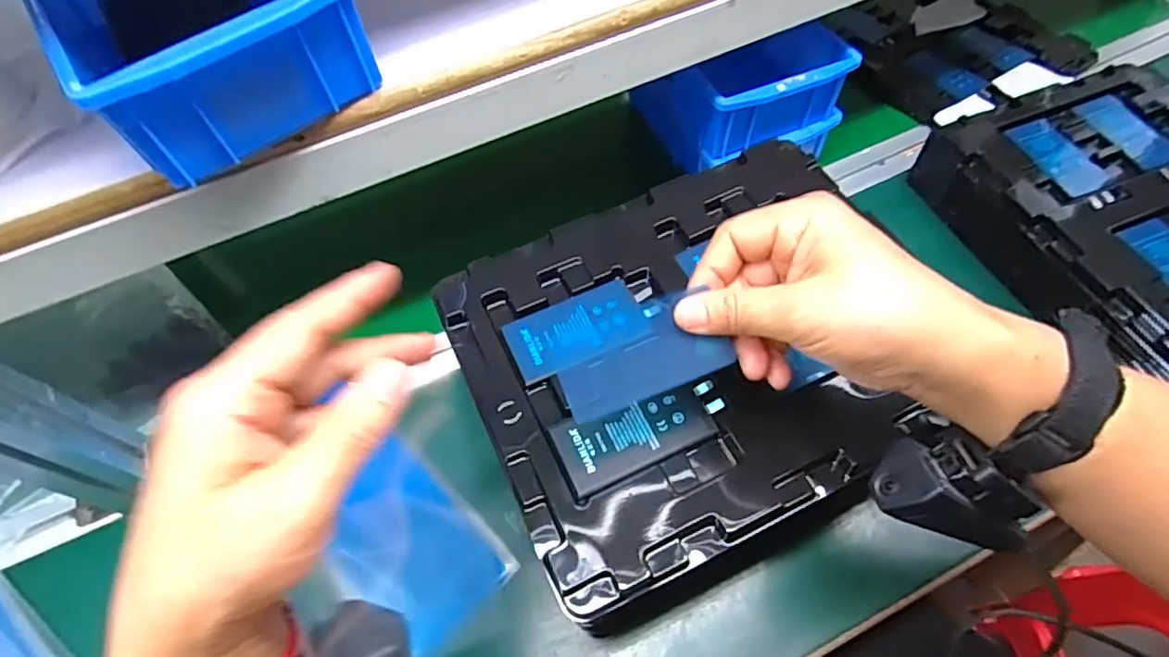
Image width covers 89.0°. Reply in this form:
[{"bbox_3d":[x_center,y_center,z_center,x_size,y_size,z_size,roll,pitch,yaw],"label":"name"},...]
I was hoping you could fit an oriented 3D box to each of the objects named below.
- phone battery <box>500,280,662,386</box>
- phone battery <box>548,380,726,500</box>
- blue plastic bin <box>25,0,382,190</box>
[{"bbox_3d":[-0.003,-0.001,0.362,0.087,0.005,0.044,-24,59,-10],"label":"phone battery"},{"bbox_3d":[0.032,0.057,0.327,0.093,0.007,0.041,-22,59,-9],"label":"phone battery"},{"bbox_3d":[-0.214,-0.174,0.327,0.127,0.064,0.189,-36,62,-17],"label":"blue plastic bin"}]

